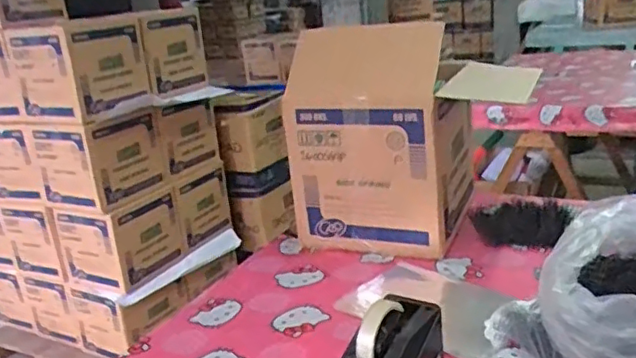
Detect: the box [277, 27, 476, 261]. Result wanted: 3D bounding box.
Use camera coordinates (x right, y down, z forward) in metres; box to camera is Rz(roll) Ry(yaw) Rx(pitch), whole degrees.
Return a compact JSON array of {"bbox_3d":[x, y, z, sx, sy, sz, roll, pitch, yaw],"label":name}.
[{"bbox_3d":[0.125,-0.082,1.149,0.281,0.395,0.249,4,20,28],"label":"box"}]

